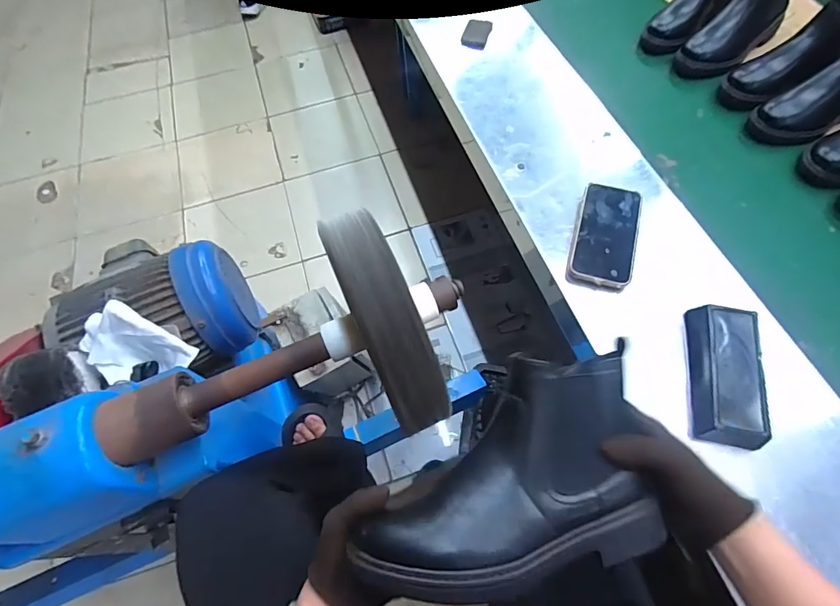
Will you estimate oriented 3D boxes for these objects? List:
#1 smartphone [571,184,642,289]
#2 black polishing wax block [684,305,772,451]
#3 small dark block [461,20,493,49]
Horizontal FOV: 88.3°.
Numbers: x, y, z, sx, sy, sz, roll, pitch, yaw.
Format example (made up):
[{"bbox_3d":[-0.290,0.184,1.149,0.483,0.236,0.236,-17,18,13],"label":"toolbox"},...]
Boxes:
[{"bbox_3d":[0.259,-0.098,0.599,0.077,0.010,0.160,13,67,15],"label":"smartphone"},{"bbox_3d":[0.345,0.078,0.483,0.073,0.047,0.156,13,63,10],"label":"black polishing wax block"},{"bbox_3d":[0.111,-0.528,0.846,0.049,0.010,0.079,14,63,10],"label":"small dark block"}]

